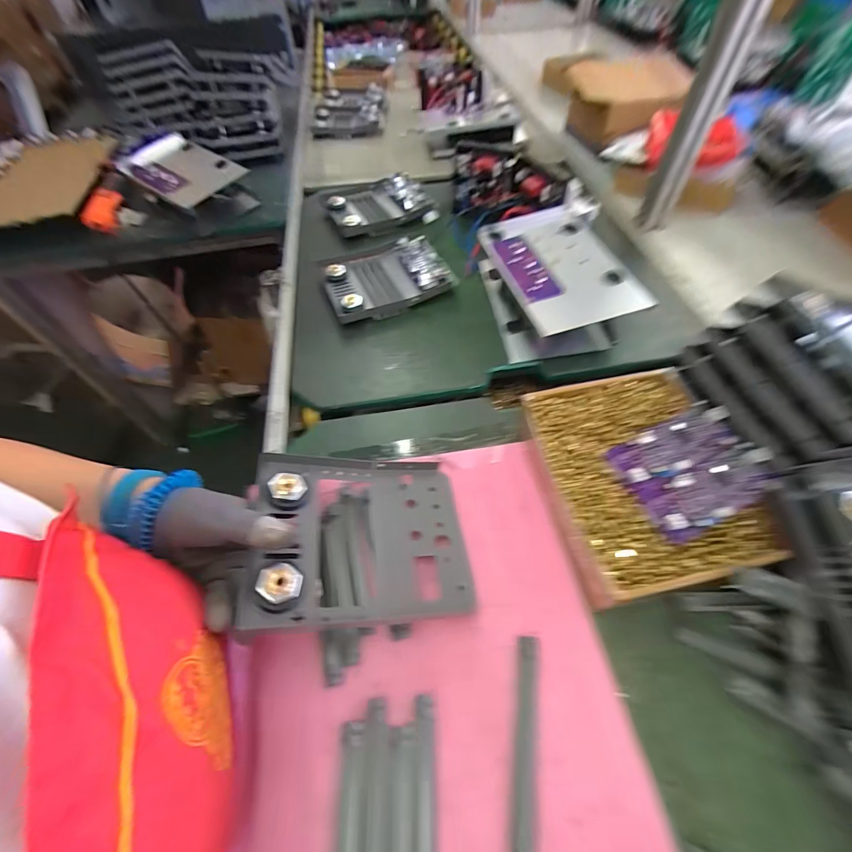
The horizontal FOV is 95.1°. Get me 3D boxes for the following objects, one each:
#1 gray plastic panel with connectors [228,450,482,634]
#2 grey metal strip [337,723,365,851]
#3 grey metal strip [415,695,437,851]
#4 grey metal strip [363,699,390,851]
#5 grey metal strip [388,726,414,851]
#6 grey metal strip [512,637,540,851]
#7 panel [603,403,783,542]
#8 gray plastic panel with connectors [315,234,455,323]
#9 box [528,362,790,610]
[{"bbox_3d":[-0.059,0.100,0.353,0.187,0.030,0.154,6,45,-23],"label":"gray plastic panel with connectors"},{"bbox_3d":[-0.052,0.291,0.259,0.017,0.004,0.146,-3,56,0],"label":"grey metal strip"},{"bbox_3d":[0.000,0.275,0.268,0.015,0.005,0.145,-1,56,1],"label":"grey metal strip"},{"bbox_3d":[-0.035,0.278,0.267,0.018,0.004,0.145,-3,56,0],"label":"grey metal strip"},{"bbox_3d":[-0.017,0.292,0.257,0.017,0.004,0.146,-2,56,1],"label":"grey metal strip"},{"bbox_3d":[0.076,0.241,0.292,0.017,0.009,0.146,7,57,7],"label":"grey metal strip"},{"bbox_3d":[0.241,0.037,0.351,0.112,0.016,0.094,-28,65,-5],"label":"panel"},{"bbox_3d":[-0.065,-0.235,0.618,0.179,0.037,0.157,-18,57,-10],"label":"gray plastic panel with connectors"},{"bbox_3d":[0.209,0.049,0.389,0.176,0.051,0.213,-10,56,-4],"label":"box"}]

